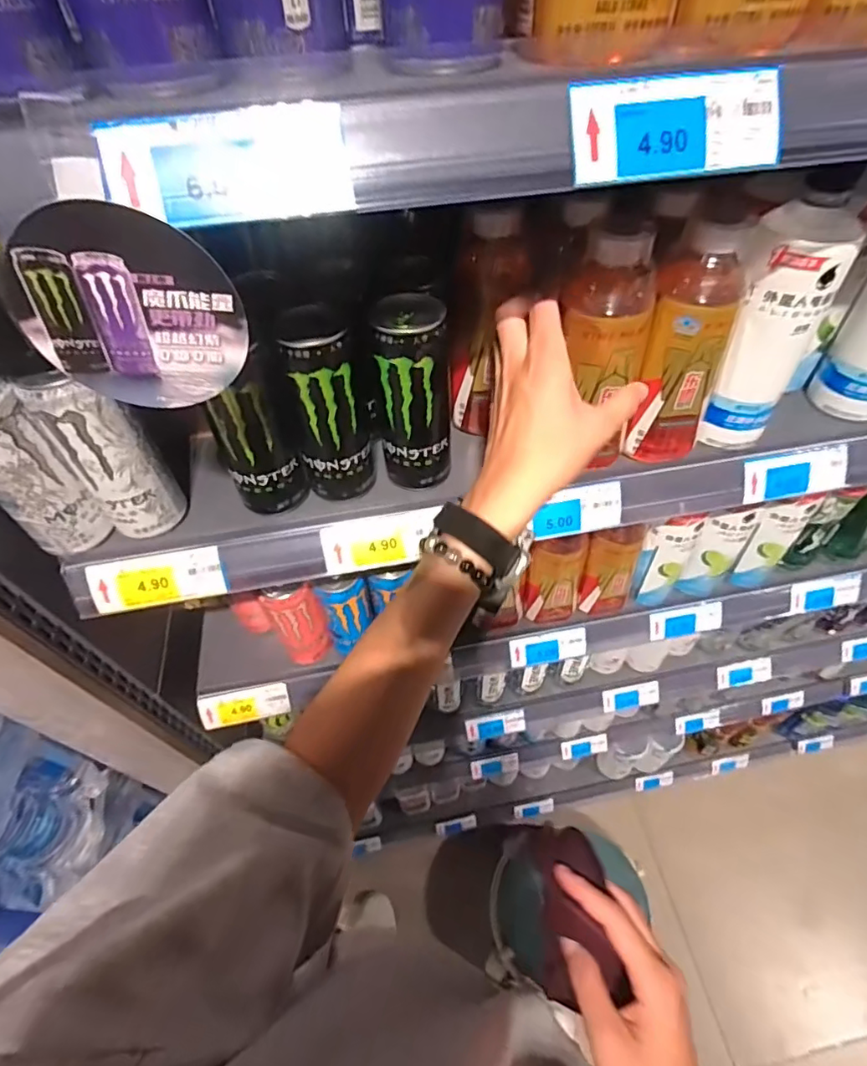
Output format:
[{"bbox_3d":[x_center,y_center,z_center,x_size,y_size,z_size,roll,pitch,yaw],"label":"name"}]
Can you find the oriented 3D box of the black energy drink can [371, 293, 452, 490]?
[{"bbox_3d":[-0.014,-0.101,0.413,0.053,0.141,0.050,-3,53,-1],"label":"black energy drink can"}]

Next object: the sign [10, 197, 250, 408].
[{"bbox_3d":[-0.139,-0.101,0.255,0.093,0.092,0.008,6,47,-16],"label":"sign"}]

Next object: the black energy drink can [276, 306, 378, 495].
[{"bbox_3d":[-0.080,-0.096,0.409,0.055,0.145,0.055,-1,53,1],"label":"black energy drink can"}]

